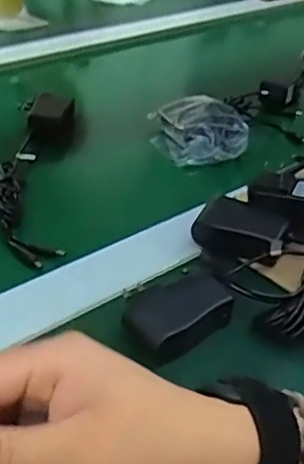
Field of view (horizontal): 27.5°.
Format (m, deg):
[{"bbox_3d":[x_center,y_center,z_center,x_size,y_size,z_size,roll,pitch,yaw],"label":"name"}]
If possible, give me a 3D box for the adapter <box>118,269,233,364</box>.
[{"bbox_3d":[0.018,0.055,0.432,0.073,0.022,0.050,-23,45,-32],"label":"adapter"}]

